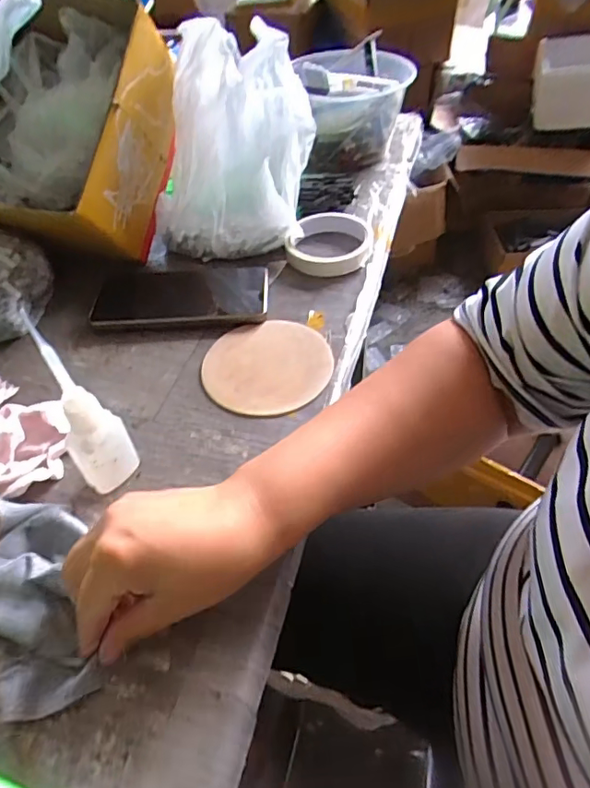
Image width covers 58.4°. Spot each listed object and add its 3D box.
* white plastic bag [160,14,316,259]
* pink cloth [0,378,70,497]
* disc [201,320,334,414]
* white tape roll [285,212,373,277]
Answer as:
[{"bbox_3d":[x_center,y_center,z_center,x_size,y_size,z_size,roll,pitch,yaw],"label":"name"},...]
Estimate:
[{"bbox_3d":[-0.065,-0.261,0.544,0.150,0.174,0.166,3,49,6],"label":"white plastic bag"},{"bbox_3d":[-0.211,0.025,0.384,0.107,0.042,0.086,21,53,20],"label":"pink cloth"},{"bbox_3d":[-0.022,-0.026,0.443,0.102,0.007,0.103,-2,49,2],"label":"disc"},{"bbox_3d":[0.033,-0.156,0.541,0.085,0.024,0.083,-2,49,2],"label":"white tape roll"}]

